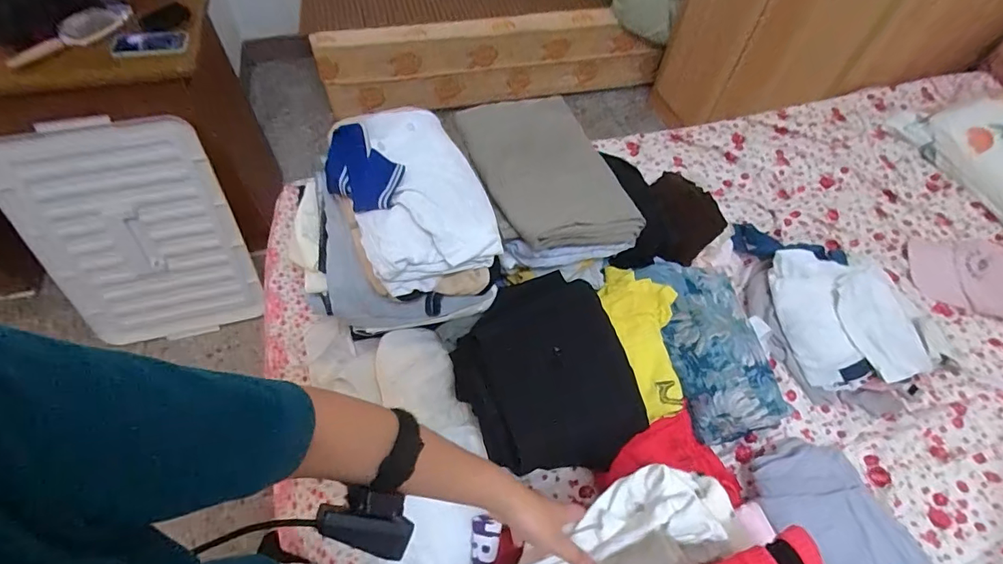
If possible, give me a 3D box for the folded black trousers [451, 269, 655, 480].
[{"bbox_3d":[0.061,0.135,0.690,0.228,0.051,0.264,-23,86,2],"label":"folded black trousers"}]

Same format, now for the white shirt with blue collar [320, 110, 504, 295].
[{"bbox_3d":[-0.119,-0.120,0.635,0.179,0.110,0.239,-26,62,-19],"label":"white shirt with blue collar"}]

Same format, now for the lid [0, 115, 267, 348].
[{"bbox_3d":[-0.964,-0.109,1.266,0.458,0.614,0.047,-14,34,-9],"label":"lid"}]

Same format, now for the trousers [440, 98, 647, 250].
[{"bbox_3d":[0.068,-0.163,0.733,0.221,0.070,0.274,-23,77,-27],"label":"trousers"}]

